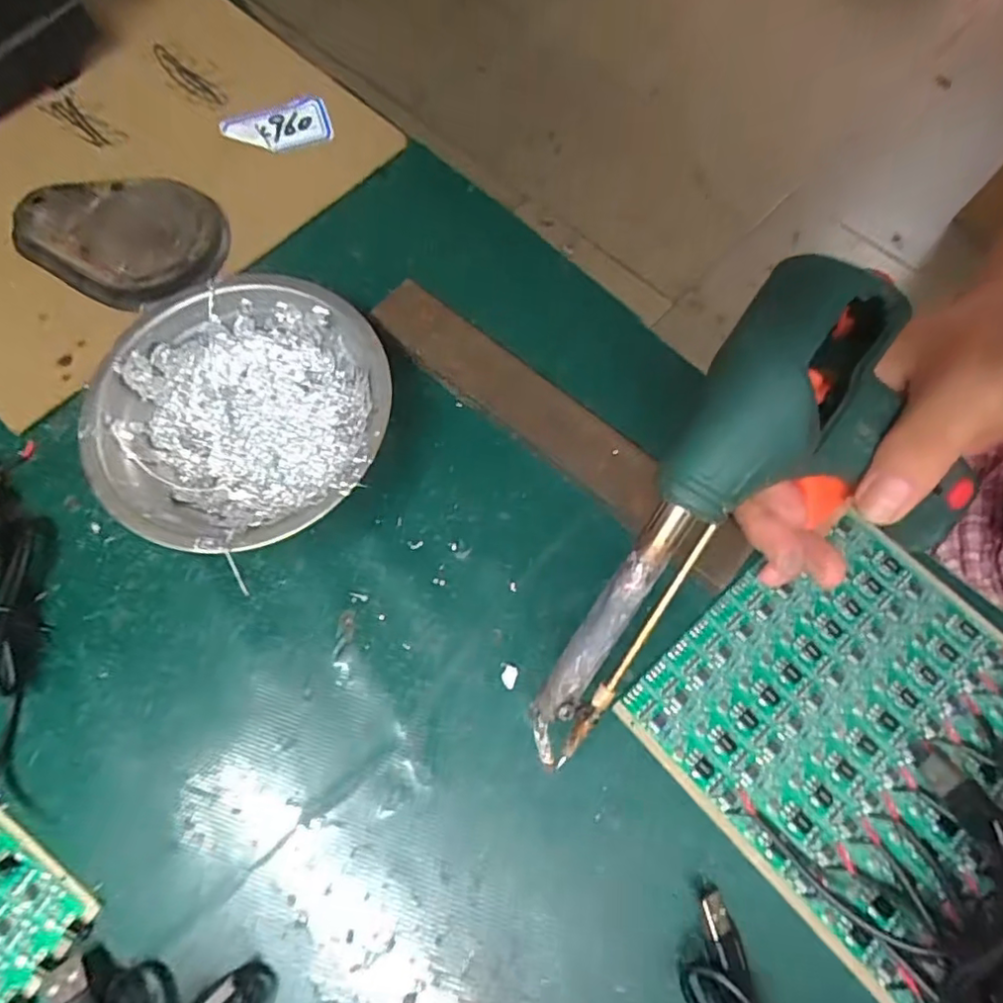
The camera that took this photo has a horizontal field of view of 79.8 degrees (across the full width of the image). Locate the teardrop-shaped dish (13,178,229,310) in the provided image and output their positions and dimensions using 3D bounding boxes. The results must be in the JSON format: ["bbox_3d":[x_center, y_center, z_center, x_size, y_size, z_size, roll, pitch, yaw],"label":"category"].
[{"bbox_3d":[-0.195,-0.134,0.306,0.101,0.018,0.066,5,70,3],"label":"teardrop-shaped dish"}]

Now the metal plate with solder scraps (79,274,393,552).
[{"bbox_3d":[-0.111,-0.036,0.269,0.122,0.039,0.120,0,69,1],"label":"metal plate with solder scraps"}]

